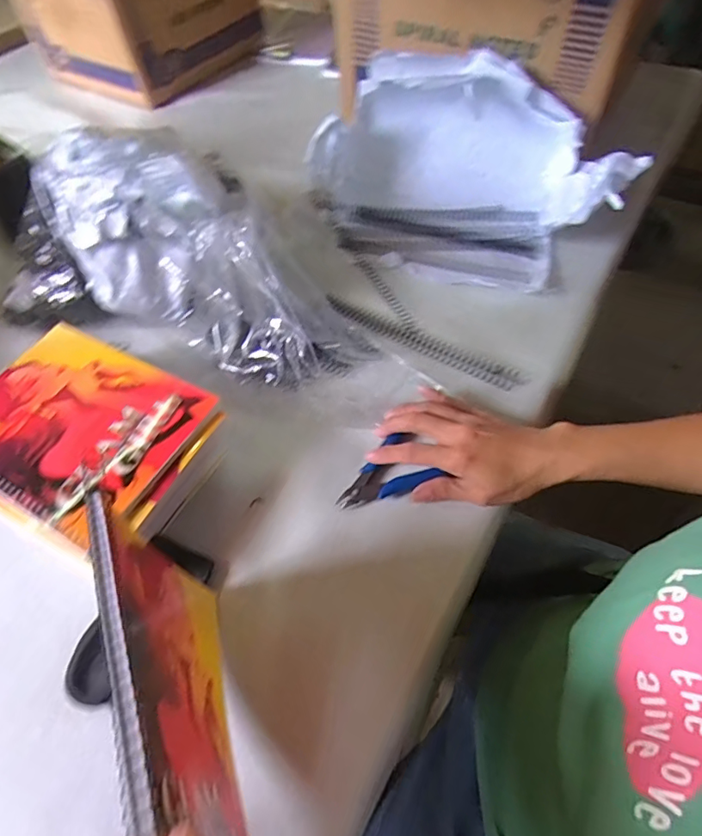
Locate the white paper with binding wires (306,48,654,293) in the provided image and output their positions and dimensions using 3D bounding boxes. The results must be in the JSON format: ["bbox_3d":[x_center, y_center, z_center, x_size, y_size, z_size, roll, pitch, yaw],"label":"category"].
[{"bbox_3d":[0.120,-0.276,0.556,0.331,0.150,0.191,19,60,15],"label":"white paper with binding wires"}]

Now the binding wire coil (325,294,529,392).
[{"bbox_3d":[0.071,-0.080,0.508,0.218,0.013,0.026,27,62,19],"label":"binding wire coil"}]

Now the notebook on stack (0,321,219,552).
[{"bbox_3d":[-0.228,0.000,0.406,0.200,0.009,0.145,25,62,18],"label":"notebook on stack"}]

